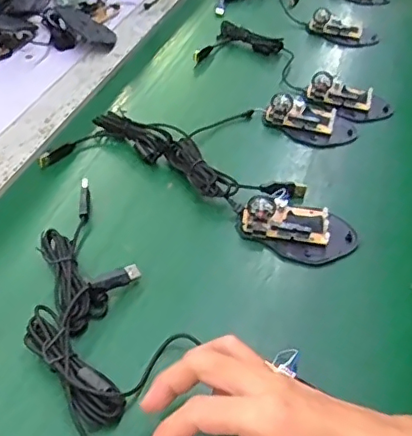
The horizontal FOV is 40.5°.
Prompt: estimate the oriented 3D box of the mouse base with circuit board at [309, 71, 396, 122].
[{"bbox_3d":[0.180,-0.151,0.696,0.106,0.025,0.059,20,44,13],"label":"mouse base with circuit board"}]

